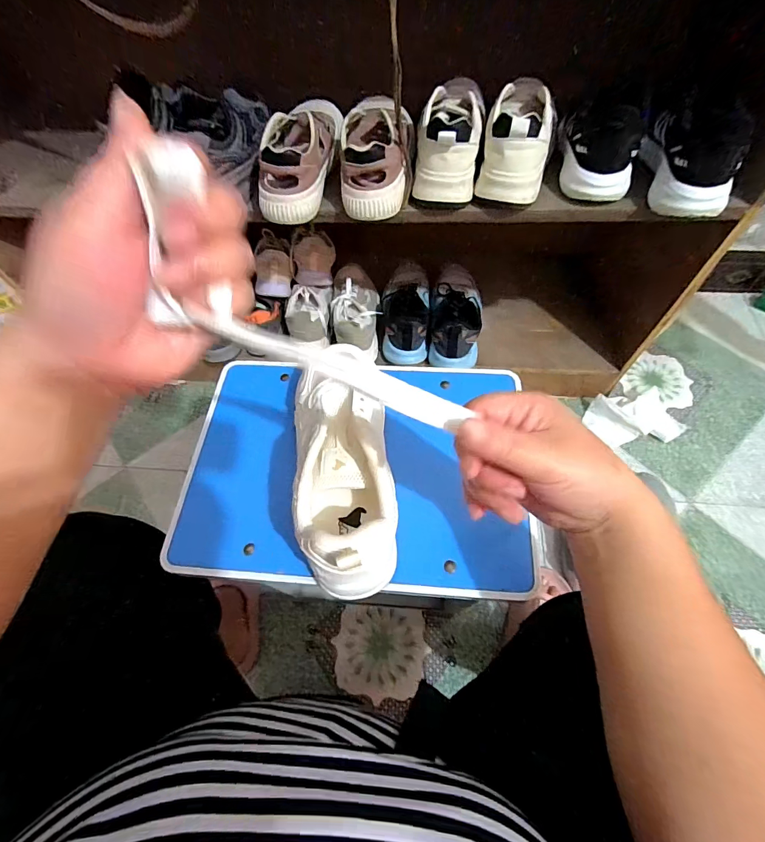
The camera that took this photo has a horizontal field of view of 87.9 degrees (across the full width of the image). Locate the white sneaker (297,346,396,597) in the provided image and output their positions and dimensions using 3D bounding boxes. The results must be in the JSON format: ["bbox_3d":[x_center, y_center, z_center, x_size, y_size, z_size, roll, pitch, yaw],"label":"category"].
[{"bbox_3d":[-0.035,0.023,0.342,0.074,0.085,0.227,-8,61,-1],"label":"white sneaker"}]

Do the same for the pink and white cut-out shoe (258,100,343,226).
[{"bbox_3d":[-0.118,-0.386,0.568,0.092,0.078,0.216,2,61,4],"label":"pink and white cut-out shoe"}]

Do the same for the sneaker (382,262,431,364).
[{"bbox_3d":[0.050,-0.260,0.870,0.110,0.106,0.264,5,61,6],"label":"sneaker"}]

